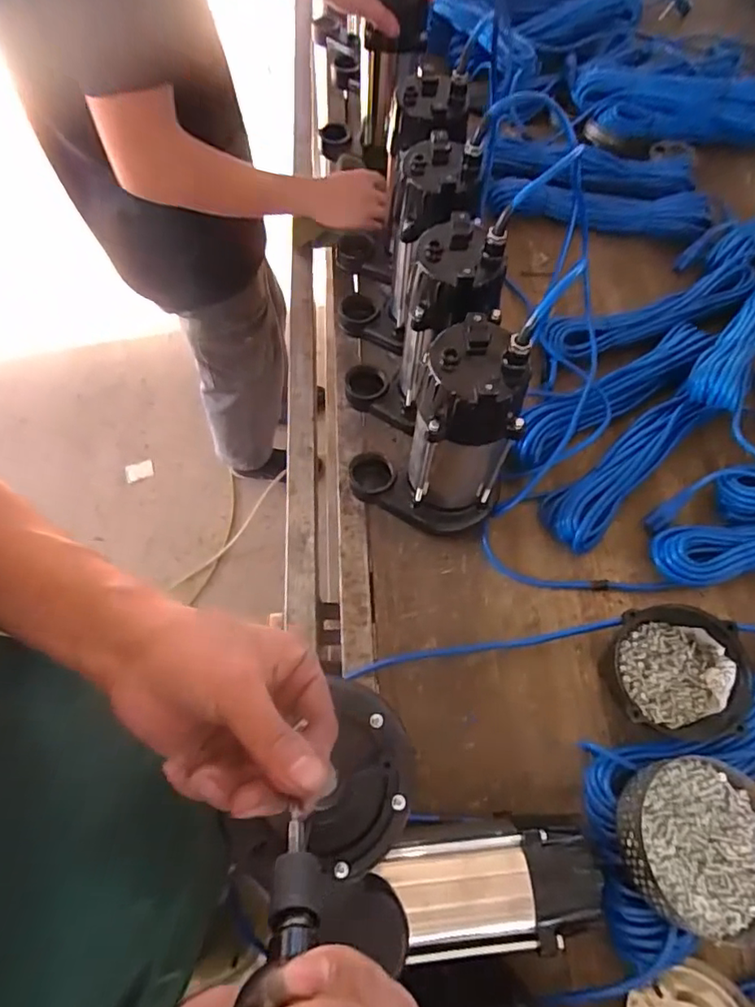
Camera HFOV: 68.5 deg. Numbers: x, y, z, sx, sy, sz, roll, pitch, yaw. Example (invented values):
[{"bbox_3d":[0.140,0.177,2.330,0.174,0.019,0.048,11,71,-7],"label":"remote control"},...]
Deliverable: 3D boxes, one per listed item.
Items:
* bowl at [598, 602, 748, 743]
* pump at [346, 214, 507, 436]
[{"bbox_3d":[0.300,0.173,0.566,0.108,0.074,0.122,6,64,1],"label":"bowl"},{"bbox_3d":[0.042,-0.184,0.606,0.154,0.253,0.100,21,65,8],"label":"pump"}]

